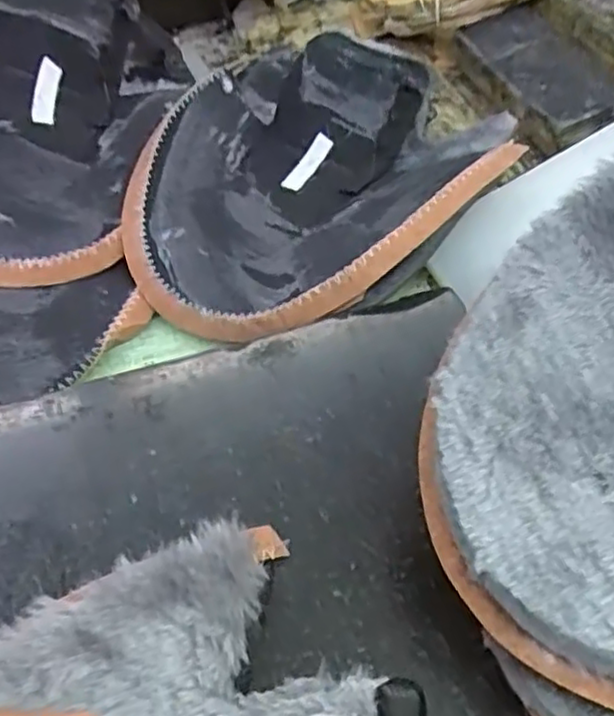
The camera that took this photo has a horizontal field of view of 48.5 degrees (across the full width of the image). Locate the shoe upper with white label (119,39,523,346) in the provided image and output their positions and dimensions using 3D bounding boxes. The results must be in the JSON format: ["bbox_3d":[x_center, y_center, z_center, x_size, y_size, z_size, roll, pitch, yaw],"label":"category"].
[{"bbox_3d":[-0.024,-0.126,0.450,0.247,0.055,0.247,-5,58,8],"label":"shoe upper with white label"}]

